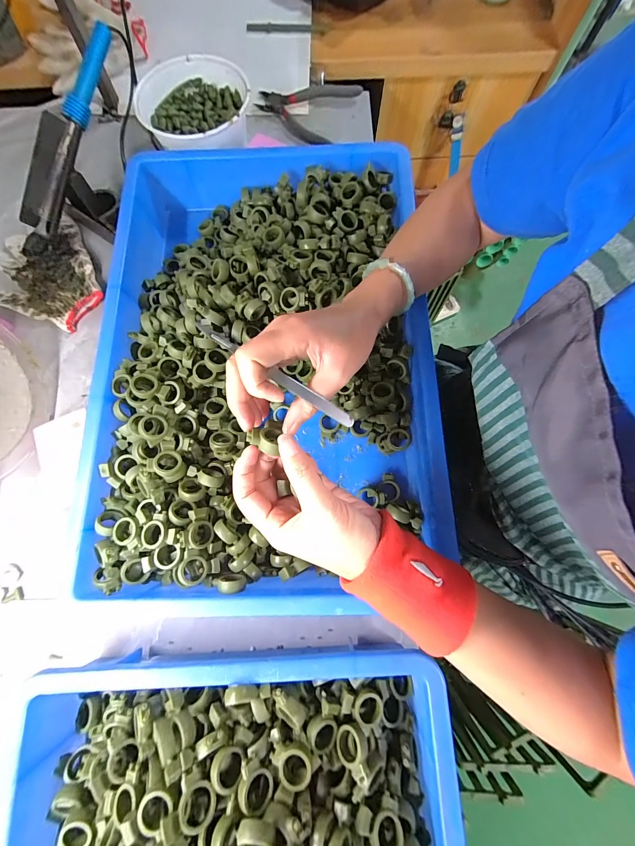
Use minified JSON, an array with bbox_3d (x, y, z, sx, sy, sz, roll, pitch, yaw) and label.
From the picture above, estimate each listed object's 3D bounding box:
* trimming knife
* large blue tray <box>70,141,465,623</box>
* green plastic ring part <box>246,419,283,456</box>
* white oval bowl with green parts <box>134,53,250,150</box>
[{"bbox_3d":[-0.031,-0.036,0.235,0.135,0.006,0.010,32,78,-5],"label":"trimming knife"},{"bbox_3d":[-0.064,-0.088,0.380,0.391,0.078,0.554,0,76,1],"label":"large blue tray"},{"bbox_3d":[-0.043,0.010,0.250,0.026,0.023,0.031,5,76,2],"label":"green plastic ring part"},{"bbox_3d":[-0.183,-0.480,0.483,0.165,0.056,0.176,-28,77,-6],"label":"white oval bowl with green parts"}]

